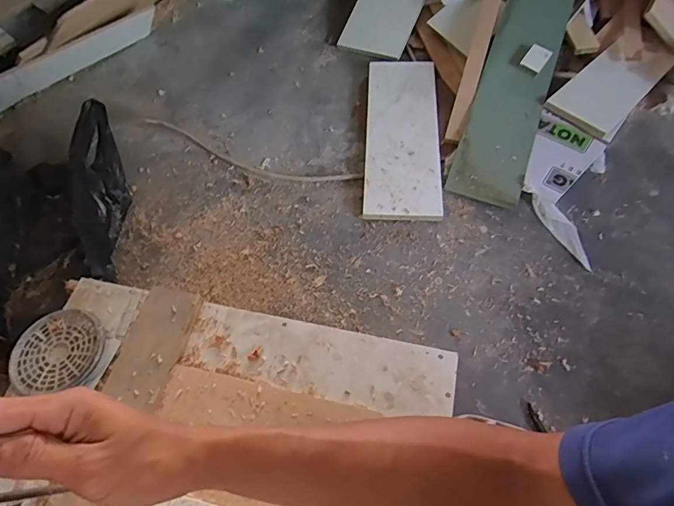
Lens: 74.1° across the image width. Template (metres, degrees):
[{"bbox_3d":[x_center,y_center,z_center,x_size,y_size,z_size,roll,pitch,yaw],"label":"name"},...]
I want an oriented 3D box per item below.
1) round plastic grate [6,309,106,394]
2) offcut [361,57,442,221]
[{"bbox_3d":[-0.383,0.130,0.609,0.126,0.014,0.108,-7,60,-1],"label":"round plastic grate"},{"bbox_3d":[0.156,-0.299,1.073,0.169,0.031,0.501,2,60,4],"label":"offcut"}]

